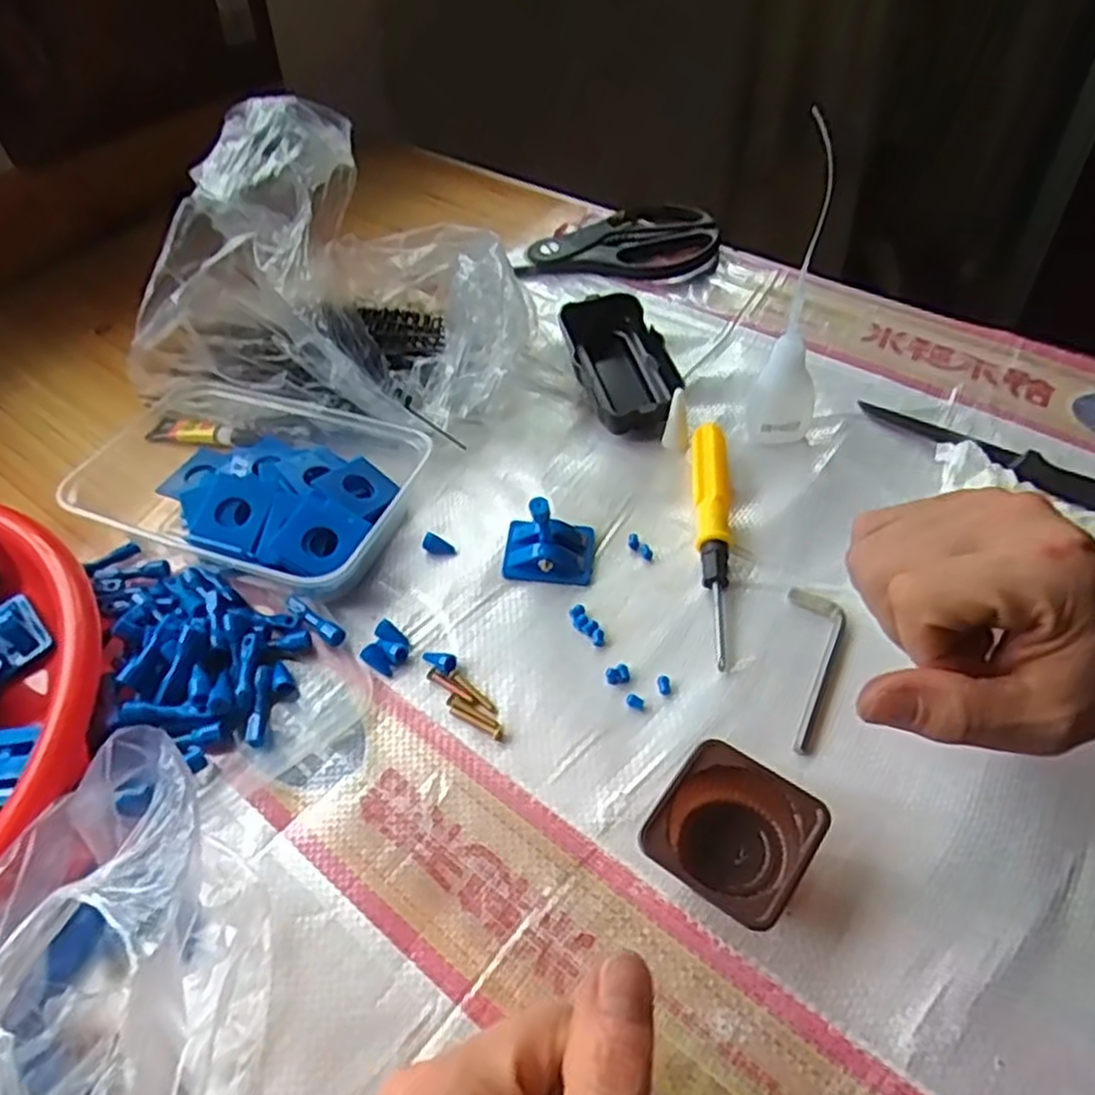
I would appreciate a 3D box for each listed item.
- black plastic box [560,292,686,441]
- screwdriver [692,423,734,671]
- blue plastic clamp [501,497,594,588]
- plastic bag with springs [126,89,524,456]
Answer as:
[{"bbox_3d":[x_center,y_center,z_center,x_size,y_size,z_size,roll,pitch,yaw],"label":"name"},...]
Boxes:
[{"bbox_3d":[0.044,-0.109,0.469,0.052,0.030,0.111,-13,50,-5],"label":"black plastic box"},{"bbox_3d":[0.081,-0.006,0.385,0.017,0.022,0.136,1,50,7],"label":"screwdriver"},{"bbox_3d":[0.001,-0.004,0.397,0.044,0.023,0.039,3,51,8],"label":"blue plastic clamp"},{"bbox_3d":[-0.122,-0.169,0.464,0.225,0.143,0.173,5,51,11],"label":"plastic bag with springs"}]

